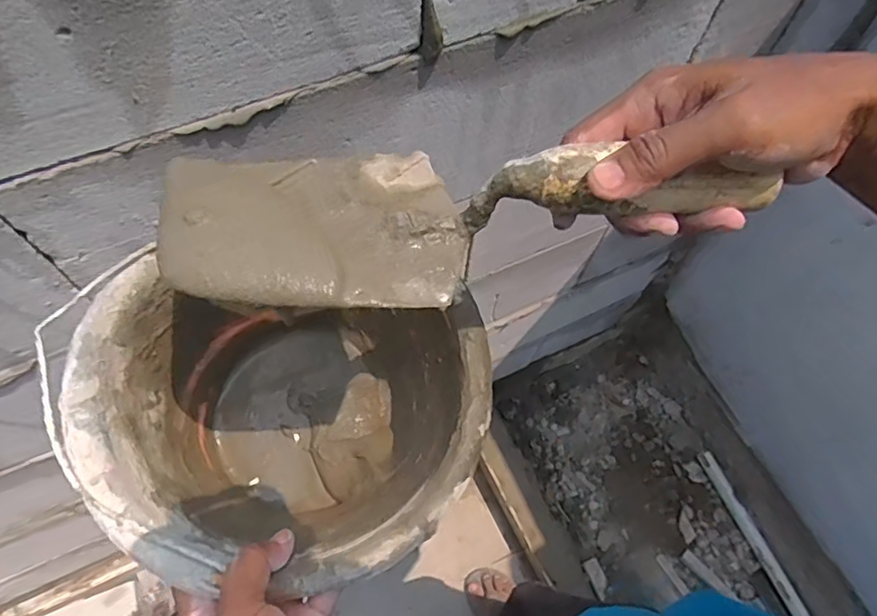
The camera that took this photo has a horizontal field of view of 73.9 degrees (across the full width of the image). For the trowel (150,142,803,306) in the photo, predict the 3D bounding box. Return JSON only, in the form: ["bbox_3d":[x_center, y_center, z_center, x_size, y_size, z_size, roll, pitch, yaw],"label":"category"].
[{"bbox_3d":[0.014,-0.050,0.276,0.268,0.042,0.087,-6,64,-2],"label":"trowel"}]

